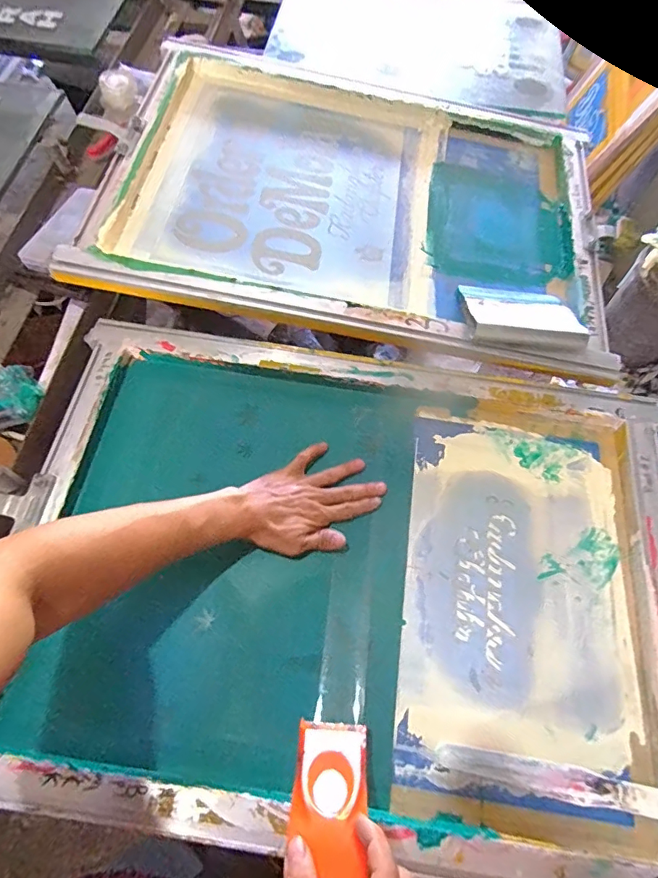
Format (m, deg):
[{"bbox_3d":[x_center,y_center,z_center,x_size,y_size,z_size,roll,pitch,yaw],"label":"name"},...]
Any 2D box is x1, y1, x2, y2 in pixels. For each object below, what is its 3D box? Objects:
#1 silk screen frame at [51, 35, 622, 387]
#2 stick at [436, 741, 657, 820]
[{"bbox_3d":[0.054,-0.407,0.773,0.732,0.038,0.580,11,63,-2],"label":"silk screen frame"},{"bbox_3d":[0.245,0.328,0.456,0.273,0.009,0.028,7,60,11],"label":"stick"}]

